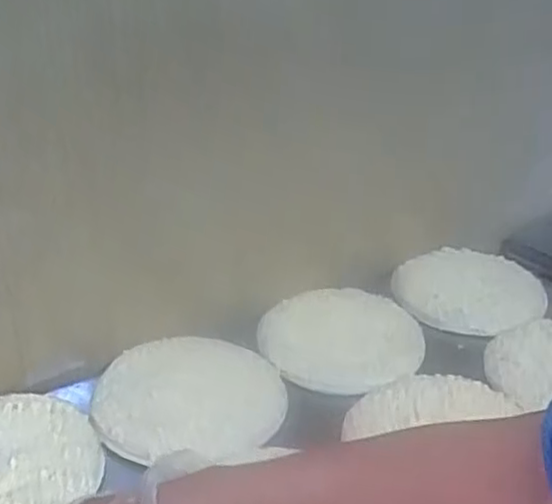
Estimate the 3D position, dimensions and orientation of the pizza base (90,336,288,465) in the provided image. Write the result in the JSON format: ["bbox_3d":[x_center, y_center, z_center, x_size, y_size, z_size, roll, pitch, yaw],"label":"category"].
[{"bbox_3d":[-0.093,0.147,0.766,0.200,0.024,0.197,-1,28,-1],"label":"pizza base"}]

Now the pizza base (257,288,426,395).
[{"bbox_3d":[0.082,0.096,0.858,0.195,0.018,0.172,-10,29,-17],"label":"pizza base"}]

